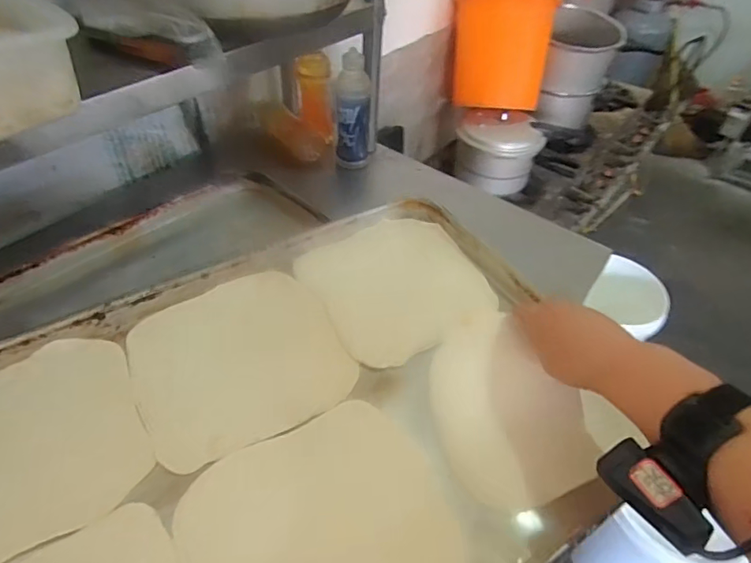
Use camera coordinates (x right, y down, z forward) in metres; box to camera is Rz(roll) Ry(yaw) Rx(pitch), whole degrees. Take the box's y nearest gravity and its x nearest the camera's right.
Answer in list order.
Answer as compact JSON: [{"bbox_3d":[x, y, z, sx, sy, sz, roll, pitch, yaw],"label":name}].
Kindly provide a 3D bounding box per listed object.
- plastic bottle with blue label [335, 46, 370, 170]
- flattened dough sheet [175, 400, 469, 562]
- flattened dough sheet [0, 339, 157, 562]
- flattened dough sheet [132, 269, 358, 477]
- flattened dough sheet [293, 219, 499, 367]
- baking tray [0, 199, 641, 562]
[{"bbox_3d":[-0.044,-0.329,0.963,0.070,0.214,0.053,2,45,-1],"label":"plastic bottle with blue label"},{"bbox_3d":[-0.038,0.195,0.366,0.190,0.012,0.187,-19,49,-20],"label":"flattened dough sheet"},{"bbox_3d":[-0.299,0.137,0.403,0.186,0.014,0.177,-24,51,-24],"label":"flattened dough sheet"},{"bbox_3d":[-0.131,0.072,0.475,0.187,0.014,0.179,-21,50,-22],"label":"flattened dough sheet"},{"bbox_3d":[0.026,-0.002,0.549,0.182,0.012,0.173,-22,56,-23],"label":"flattened dough sheet"},{"bbox_3d":[-0.087,0.129,0.419,0.577,0.036,0.392,-23,51,-23],"label":"baking tray"}]

